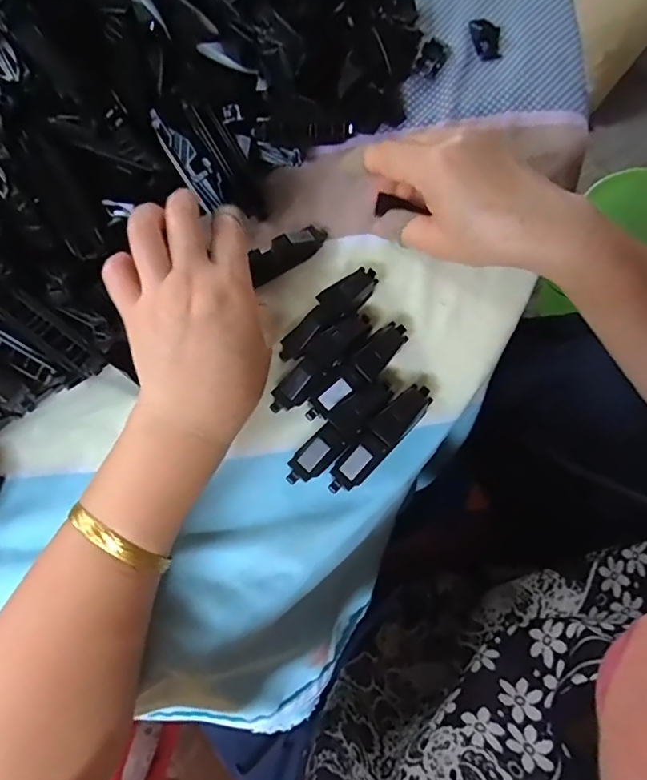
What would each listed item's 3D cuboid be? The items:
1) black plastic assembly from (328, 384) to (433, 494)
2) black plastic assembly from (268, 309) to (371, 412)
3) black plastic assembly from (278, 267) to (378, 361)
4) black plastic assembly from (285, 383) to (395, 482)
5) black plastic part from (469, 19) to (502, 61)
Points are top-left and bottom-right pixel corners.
[{"bbox_3d":[0.034,0.027,0.296,0.019,0.019,0.079,43,75,12],"label":"black plastic assembly"},{"bbox_3d":[-0.001,-0.018,0.310,0.022,0.015,0.079,42,75,12],"label":"black plastic assembly"},{"bbox_3d":[0.005,-0.049,0.320,0.019,0.019,0.080,42,75,12],"label":"black plastic assembly"},{"bbox_3d":[0.011,0.023,0.296,0.080,0.020,0.019,-40,77,-14],"label":"black plastic assembly"},{"bbox_3d":[0.130,-0.278,0.403,0.019,0.011,0.038,-17,72,-7],"label":"black plastic part"}]

